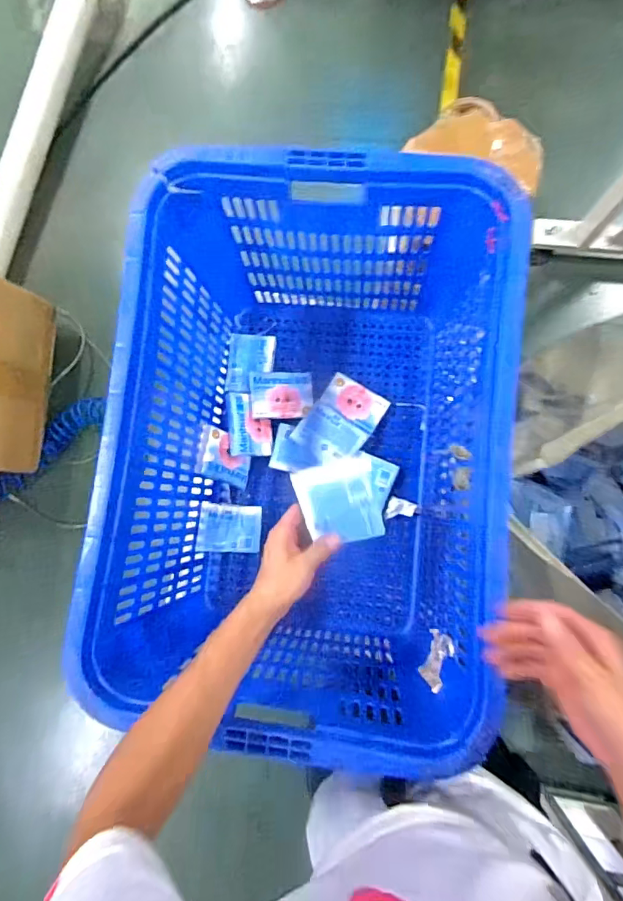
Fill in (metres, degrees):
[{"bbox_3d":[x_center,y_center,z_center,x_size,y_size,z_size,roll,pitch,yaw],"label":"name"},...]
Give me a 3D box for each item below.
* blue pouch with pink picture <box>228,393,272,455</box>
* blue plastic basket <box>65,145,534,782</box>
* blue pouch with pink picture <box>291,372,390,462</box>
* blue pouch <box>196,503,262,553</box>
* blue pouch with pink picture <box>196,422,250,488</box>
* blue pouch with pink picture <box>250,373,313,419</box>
[{"bbox_3d":[-0.113,-0.048,0.892,0.080,0.009,0.115,1,85,-29],"label":"blue pouch with pink picture"},{"bbox_3d":[-0.002,0.003,0.738,0.481,0.374,0.715,5,83,6],"label":"blue plastic basket"},{"bbox_3d":[0.053,-0.054,0.890,0.122,0.035,0.165,33,86,8],"label":"blue pouch with pink picture"},{"bbox_3d":[-0.151,0.143,0.883,0.118,0.013,0.087,7,75,-24],"label":"blue pouch"},{"bbox_3d":[-0.156,0.011,0.870,0.014,0.124,0.087,-1,72,42],"label":"blue pouch with pink picture"},{"bbox_3d":[-0.055,-0.105,0.897,0.115,0.017,0.088,-3,78,-12],"label":"blue pouch with pink picture"}]

